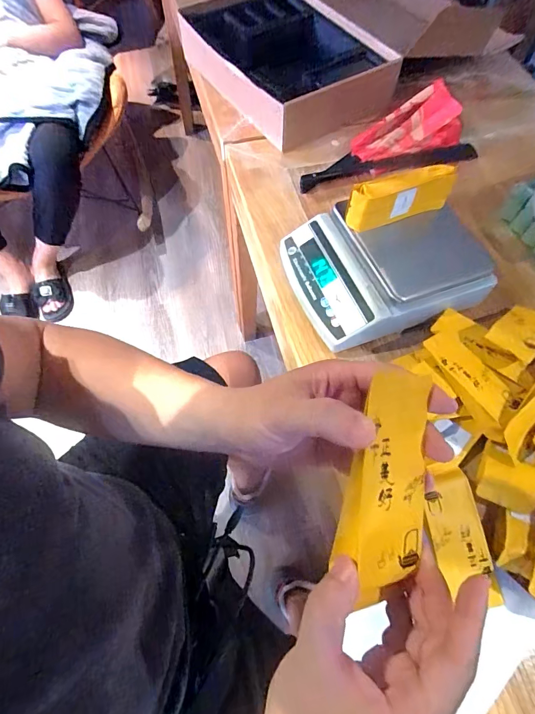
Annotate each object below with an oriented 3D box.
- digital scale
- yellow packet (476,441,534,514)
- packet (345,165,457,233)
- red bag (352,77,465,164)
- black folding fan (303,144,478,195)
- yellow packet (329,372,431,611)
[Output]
[{"bbox_3d":[0.153,-0.131,0.530,0.231,0.064,0.201,-20,66,-10],"label":"digital scale"},{"bbox_3d":[0.261,0.129,0.416,0.053,0.025,0.061,28,67,12],"label":"yellow packet"},{"bbox_3d":[0.169,-0.206,0.500,0.138,0.056,0.031,-16,65,-9],"label":"packet"},{"bbox_3d":[0.241,-0.392,0.657,0.192,0.060,0.078,-26,67,-13],"label":"red bag"},{"bbox_3d":[0.210,-0.334,0.669,0.320,0.027,0.042,-12,65,-7],"label":"black folding fan"},{"bbox_3d":[0.073,0.078,0.232,0.054,0.013,0.132,9,87,-25],"label":"yellow packet"}]

